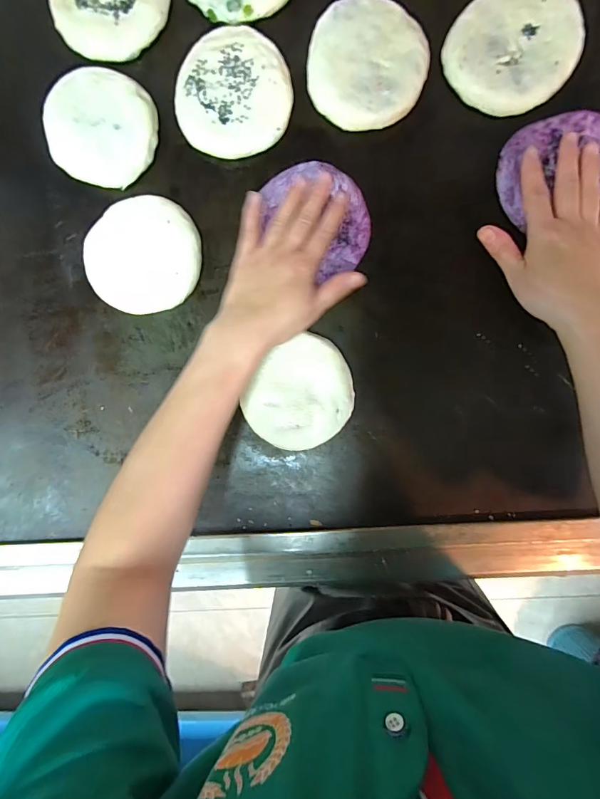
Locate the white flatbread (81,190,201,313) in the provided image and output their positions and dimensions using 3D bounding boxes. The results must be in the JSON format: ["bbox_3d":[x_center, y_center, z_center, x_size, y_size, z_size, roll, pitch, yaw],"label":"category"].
[{"bbox_3d":[-0.160,-0.147,0.412,0.114,0.020,0.112,0,92,5],"label":"white flatbread"}]

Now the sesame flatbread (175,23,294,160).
[{"bbox_3d":[-0.068,-0.308,0.401,0.112,0.023,0.118,0,92,5],"label":"sesame flatbread"}]

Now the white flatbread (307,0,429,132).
[{"bbox_3d":[0.065,-0.325,0.389,0.110,0.021,0.112,7,92,5],"label":"white flatbread"}]

